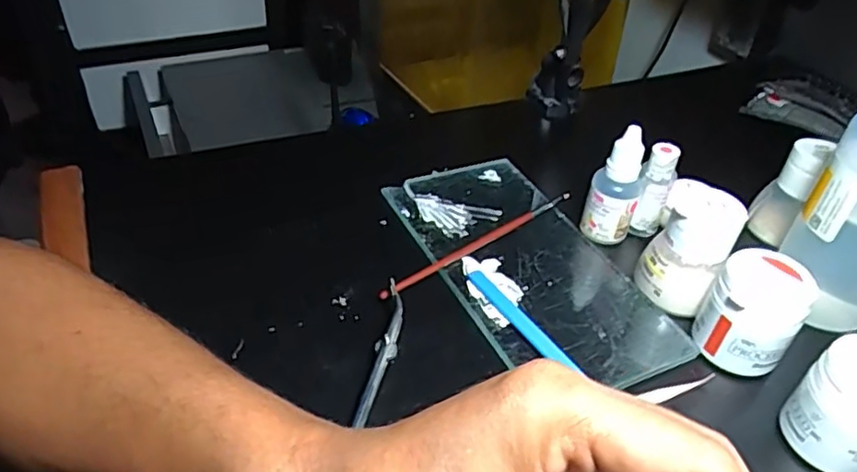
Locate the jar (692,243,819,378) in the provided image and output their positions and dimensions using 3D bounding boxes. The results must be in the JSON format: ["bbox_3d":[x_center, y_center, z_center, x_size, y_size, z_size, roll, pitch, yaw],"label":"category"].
[{"bbox_3d":[0.169,0.037,0.328,0.042,0.048,0.040,2,41,-2],"label":"jar"}]

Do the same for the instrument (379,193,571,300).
[{"bbox_3d":[0.035,0.003,0.393,0.158,0.009,0.008,-29,51,-33],"label":"instrument"}]

